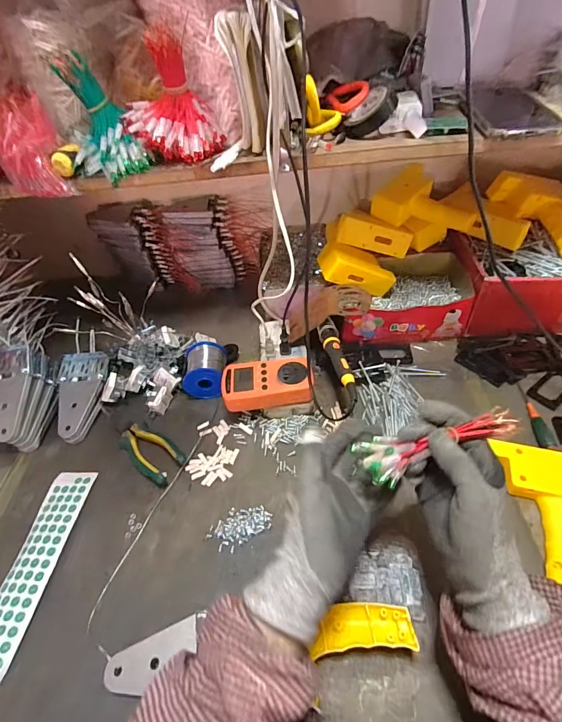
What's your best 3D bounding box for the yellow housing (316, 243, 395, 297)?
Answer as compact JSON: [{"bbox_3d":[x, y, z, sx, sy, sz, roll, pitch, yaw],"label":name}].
[{"bbox_3d":[0.132,-0.155,0.635,0.136,0.050,0.065,12,41,-24],"label":"yellow housing"}]

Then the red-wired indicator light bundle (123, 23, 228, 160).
[{"bbox_3d":[-0.129,-0.298,0.429,0.106,0.114,0.060,-19,47,-10],"label":"red-wired indicator light bundle"}]

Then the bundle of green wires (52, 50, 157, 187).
[{"bbox_3d":[-0.208,-0.276,0.433,0.087,0.107,0.056,-23,48,-14],"label":"bundle of green wires"}]

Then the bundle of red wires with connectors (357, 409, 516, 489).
[{"bbox_3d":[0.130,0.068,0.313,0.124,0.020,0.042,-18,46,5],"label":"bundle of red wires with connectors"}]

